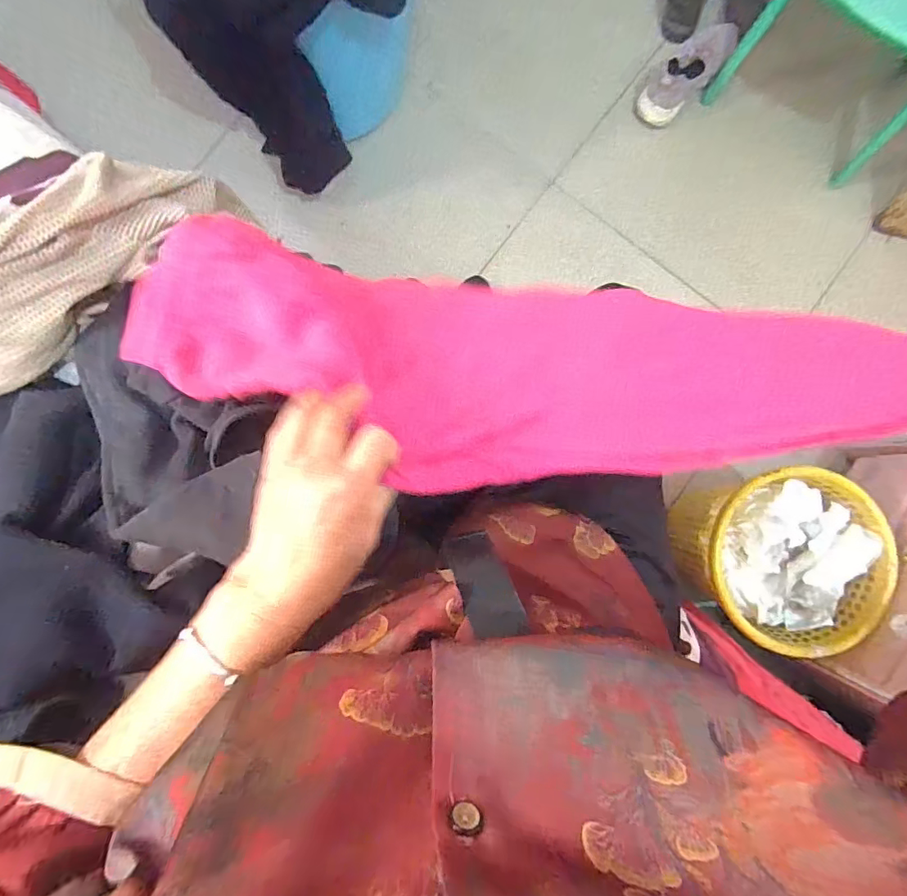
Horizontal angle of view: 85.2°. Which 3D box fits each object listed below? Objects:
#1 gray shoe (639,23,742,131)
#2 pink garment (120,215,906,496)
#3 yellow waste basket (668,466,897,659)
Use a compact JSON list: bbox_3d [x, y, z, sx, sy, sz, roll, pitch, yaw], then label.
[{"bbox_3d":[0.469,-0.751,0.977,0.218,0.087,0.082,-43,87,-2],"label":"gray shoe"},{"bbox_3d":[0.135,-0.054,0.437,0.770,0.145,0.206,8,86,-4],"label":"pink garment"},{"bbox_3d":[0.508,0.160,0.822,0.278,0.223,0.252,22,87,1],"label":"yellow waste basket"}]

